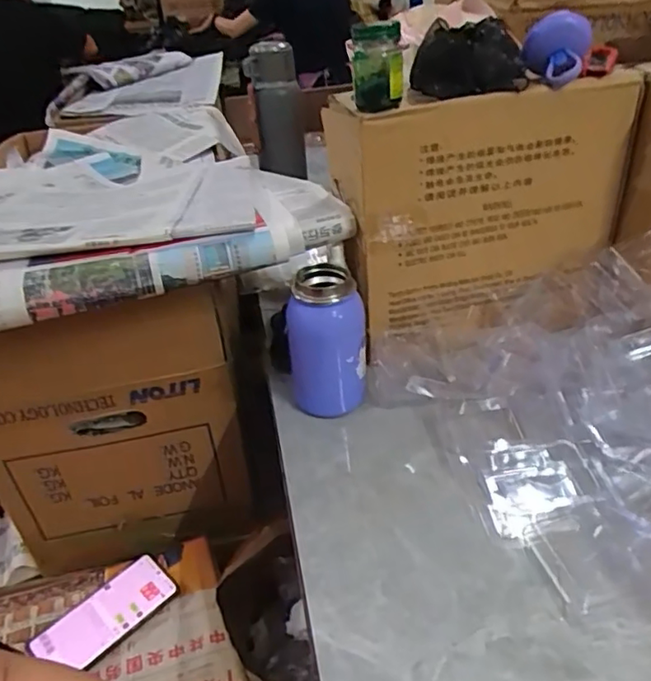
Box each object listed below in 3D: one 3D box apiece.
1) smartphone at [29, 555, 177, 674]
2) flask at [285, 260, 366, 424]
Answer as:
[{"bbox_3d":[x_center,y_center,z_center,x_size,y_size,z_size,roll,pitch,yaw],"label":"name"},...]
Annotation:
[{"bbox_3d":[-0.259,0.329,0.694,0.079,0.008,0.158,26,45,35],"label":"smartphone"},{"bbox_3d":[0.001,0.002,0.562,0.073,0.137,0.060,-3,35,1],"label":"flask"}]

